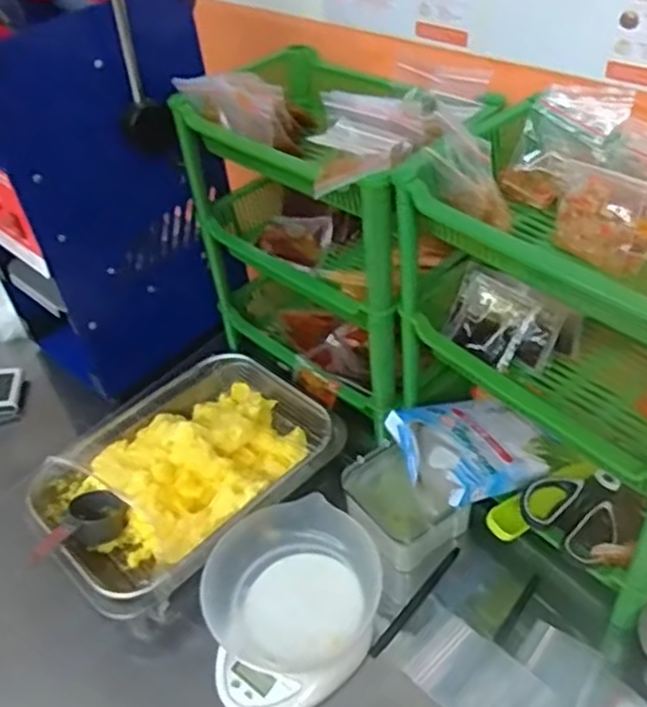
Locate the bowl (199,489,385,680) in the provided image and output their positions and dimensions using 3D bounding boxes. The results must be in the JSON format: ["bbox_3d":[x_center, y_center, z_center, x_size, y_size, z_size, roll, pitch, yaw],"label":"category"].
[{"bbox_3d":[-0.030,0.208,0.658,0.153,0.059,0.147,-4,43,4],"label":"bowl"}]

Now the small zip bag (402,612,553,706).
[{"bbox_3d":[0.130,0.280,0.615,0.078,0.004,0.110,-27,38,-32],"label":"small zip bag"}]

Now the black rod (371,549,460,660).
[{"bbox_3d":[0.090,0.236,0.684,0.011,0.014,0.142,27,52,31],"label":"black rod"}]

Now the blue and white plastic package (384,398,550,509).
[{"bbox_3d":[0.151,0.093,0.716,0.188,0.037,0.124,-7,38,-33],"label":"blue and white plastic package"}]

